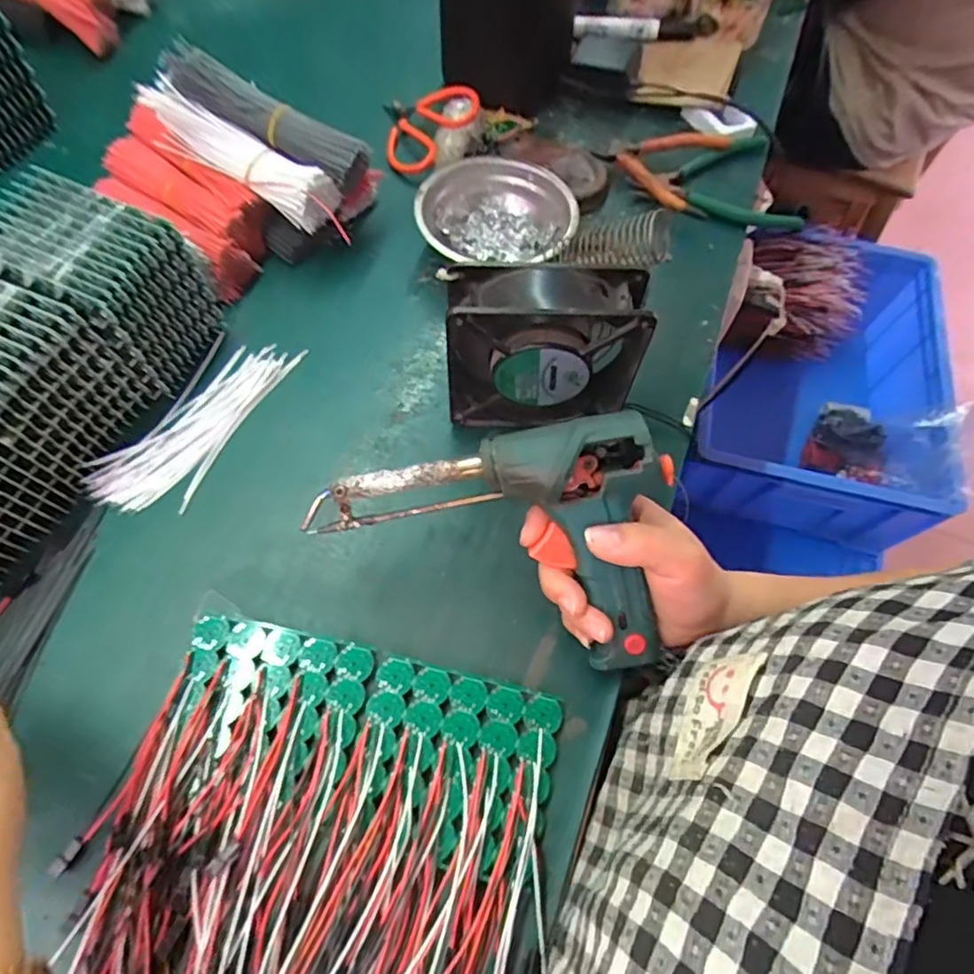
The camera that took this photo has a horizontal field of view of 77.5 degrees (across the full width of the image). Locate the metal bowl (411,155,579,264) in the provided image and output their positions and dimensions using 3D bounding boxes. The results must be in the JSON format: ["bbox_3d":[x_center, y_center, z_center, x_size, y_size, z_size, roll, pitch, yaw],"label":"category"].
[{"bbox_3d":[0.008,-0.215,0.498,0.123,0.053,0.118,1,62,-3],"label":"metal bowl"}]

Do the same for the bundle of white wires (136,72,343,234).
[{"bbox_3d":[-0.192,-0.255,0.463,0.159,0.061,0.033,25,64,8],"label":"bundle of white wires"}]

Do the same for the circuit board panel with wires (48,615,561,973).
[{"bbox_3d":[-0.087,0.195,0.305,0.217,0.018,0.223,13,62,4],"label":"circuit board panel with wires"}]

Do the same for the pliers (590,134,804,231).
[{"bbox_3d":[0.186,-0.277,0.534,0.168,0.021,0.094,8,62,1],"label":"pliers"}]

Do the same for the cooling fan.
[{"bbox_3d":[0.033,-0.081,0.390,0.113,0.124,0.037,1,62,-3],"label":"cooling fan"}]

